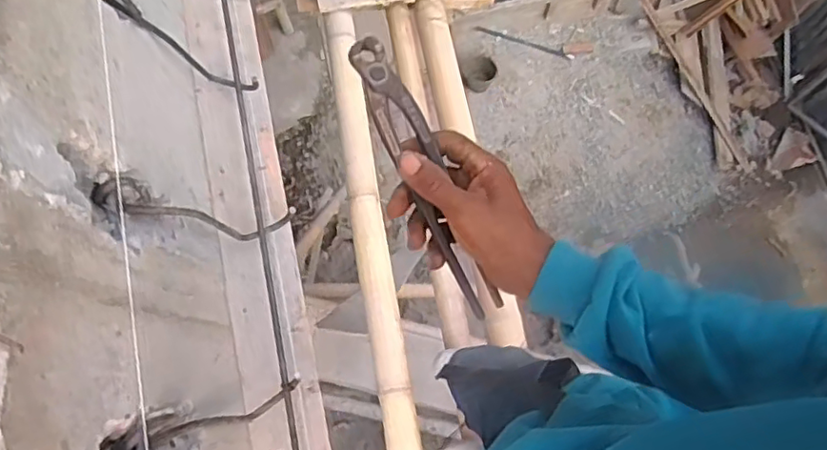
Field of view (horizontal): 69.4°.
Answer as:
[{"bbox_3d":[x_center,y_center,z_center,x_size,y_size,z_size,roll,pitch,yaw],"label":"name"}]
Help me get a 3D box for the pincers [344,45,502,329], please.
[{"bbox_3d":[0.008,-0.035,0.439,0.034,0.013,0.216,-23,90,-5],"label":"pincers"}]

